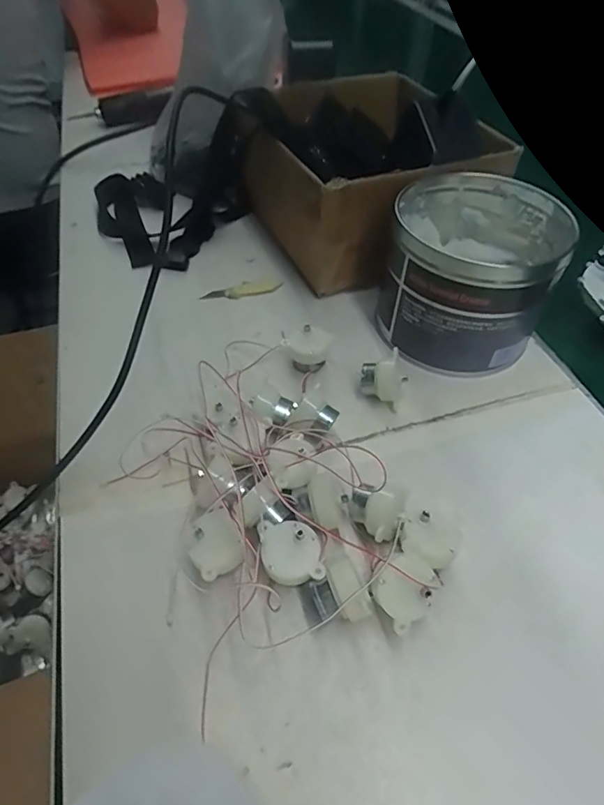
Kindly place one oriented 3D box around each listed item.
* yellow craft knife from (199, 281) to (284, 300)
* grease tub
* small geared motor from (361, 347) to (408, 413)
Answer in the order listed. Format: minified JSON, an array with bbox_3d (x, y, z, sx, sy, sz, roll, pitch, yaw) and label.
[{"bbox_3d":[-0.055,-0.104,0.453,0.075,0.004,0.020,-14,51,-13],"label":"yellow craft knife"},{"bbox_3d":[0.131,-0.104,0.395,0.126,0.100,0.135,14,51,10],"label":"grease tub"},{"bbox_3d":[0.061,-0.018,0.361,0.031,0.036,0.027,26,54,19],"label":"small geared motor"}]

